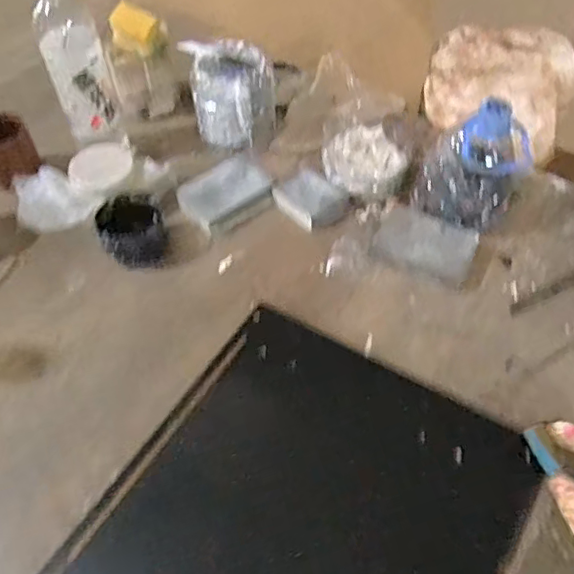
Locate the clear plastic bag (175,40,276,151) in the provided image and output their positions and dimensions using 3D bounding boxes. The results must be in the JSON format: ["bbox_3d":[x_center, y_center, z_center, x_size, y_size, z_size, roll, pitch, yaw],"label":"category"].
[{"bbox_3d":[-0.067,-0.237,0.718,0.101,0.103,0.100,-16,54,-10],"label":"clear plastic bag"}]

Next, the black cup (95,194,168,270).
[{"bbox_3d":[-0.165,-0.058,0.616,0.066,0.049,0.063,-1,53,1],"label":"black cup"}]

